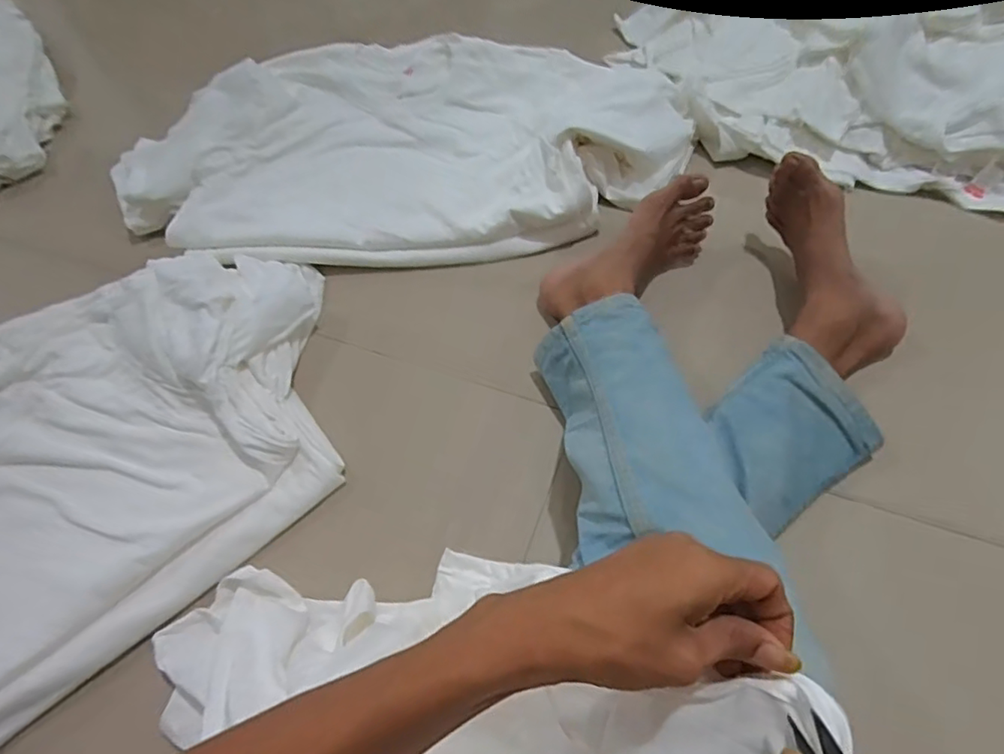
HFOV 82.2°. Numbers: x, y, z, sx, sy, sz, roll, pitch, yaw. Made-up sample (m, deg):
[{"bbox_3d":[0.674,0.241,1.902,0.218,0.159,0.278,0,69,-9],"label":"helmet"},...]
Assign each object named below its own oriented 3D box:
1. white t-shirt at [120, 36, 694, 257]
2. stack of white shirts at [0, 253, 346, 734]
[{"bbox_3d":[-0.153,-0.327,0.796,0.786,0.064,0.396,-2,58,3],"label":"white t-shirt"},{"bbox_3d":[-0.477,0.106,0.550,0.706,0.064,0.393,-36,63,-17],"label":"stack of white shirts"}]

